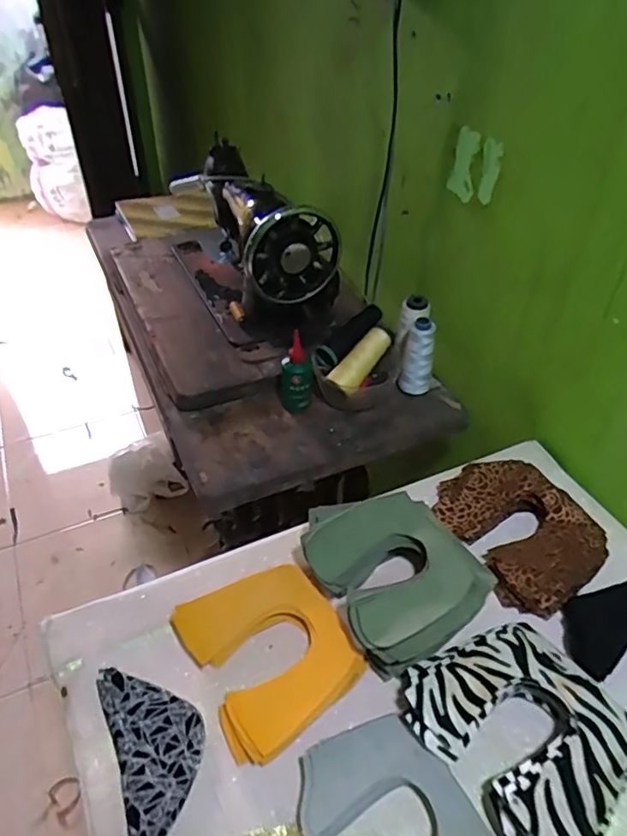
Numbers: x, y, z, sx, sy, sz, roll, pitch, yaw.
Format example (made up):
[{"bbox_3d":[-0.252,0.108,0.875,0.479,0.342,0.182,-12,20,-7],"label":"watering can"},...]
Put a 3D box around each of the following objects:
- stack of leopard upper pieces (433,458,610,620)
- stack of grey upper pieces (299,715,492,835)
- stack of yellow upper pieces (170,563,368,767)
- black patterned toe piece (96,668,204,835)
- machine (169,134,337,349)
[{"bbox_3d":[0.227,0.120,0.665,0.141,0.047,0.175,-23,47,-24],"label":"stack of leopard upper pieces"},{"bbox_3d":[0.061,0.314,0.454,0.114,0.031,0.156,-22,46,-23],"label":"stack of grey upper pieces"},{"bbox_3d":[-0.040,0.218,0.562,0.137,0.031,0.159,-22,46,-23],"label":"stack of yellow upper pieces"},{"bbox_3d":[-0.131,0.276,0.504,0.072,0.022,0.147,-17,44,-18],"label":"black patterned toe piece"},{"bbox_3d":[-0.085,-0.270,0.937,0.137,0.209,0.352,-19,45,-20],"label":"machine"}]

